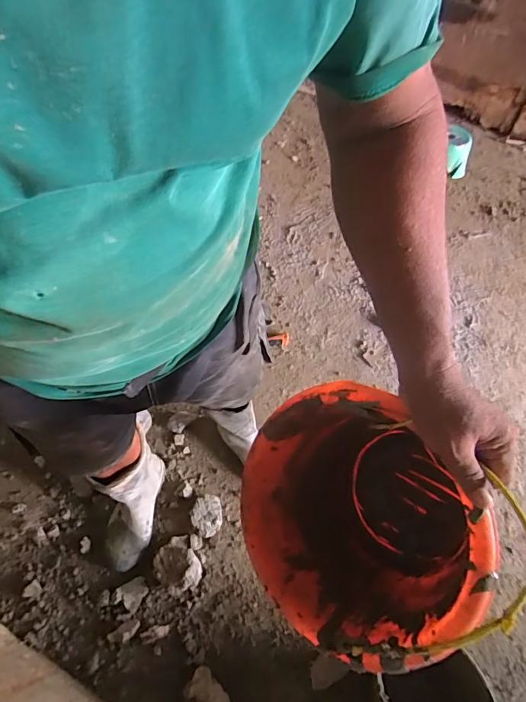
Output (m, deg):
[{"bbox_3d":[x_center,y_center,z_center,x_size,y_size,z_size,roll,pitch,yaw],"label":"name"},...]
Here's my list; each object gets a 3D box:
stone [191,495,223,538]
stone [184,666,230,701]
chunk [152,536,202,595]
[{"bbox_3d":[-0.146,0.426,1.104,0.079,0.039,0.101,-6,57,-7],"label":"stone"},{"bbox_3d":[-0.117,0.732,0.893,0.073,0.045,0.108,-38,66,-25],"label":"stone"},{"bbox_3d":[-0.208,0.516,1.024,0.101,0.061,0.125,-28,62,-20],"label":"chunk"}]

